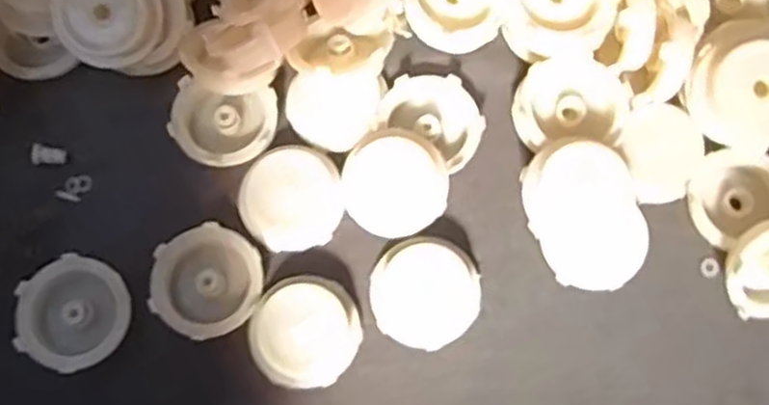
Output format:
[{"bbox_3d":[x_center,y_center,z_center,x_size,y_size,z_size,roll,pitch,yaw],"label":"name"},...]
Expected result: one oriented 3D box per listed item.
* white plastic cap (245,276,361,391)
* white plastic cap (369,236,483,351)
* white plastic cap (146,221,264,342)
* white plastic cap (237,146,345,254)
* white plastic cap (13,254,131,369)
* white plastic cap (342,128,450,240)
[{"bbox_3d":[-0.039,0.065,0.372,0.053,0.011,0.053,0,91,-19],"label":"white plastic cap"},{"bbox_3d":[0.021,0.046,0.381,0.055,0.009,0.053,0,77,1],"label":"white plastic cap"},{"bbox_3d":[-0.089,0.040,0.377,0.055,0.015,0.054,0,77,1],"label":"white plastic cap"},{"bbox_3d":[-0.048,-0.002,0.387,0.051,0.015,0.050,0,77,1],"label":"white plastic cap"},{"bbox_3d":[-0.154,0.056,0.376,0.051,0.018,0.054,0,77,1],"label":"white plastic cap"},{"bbox_3d":[0.005,-0.010,0.389,0.053,0.010,0.053,0,93,2],"label":"white plastic cap"}]

